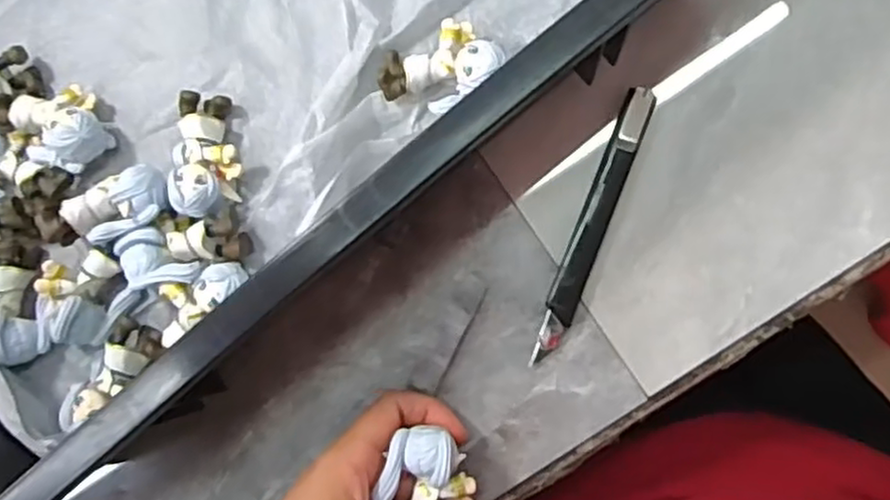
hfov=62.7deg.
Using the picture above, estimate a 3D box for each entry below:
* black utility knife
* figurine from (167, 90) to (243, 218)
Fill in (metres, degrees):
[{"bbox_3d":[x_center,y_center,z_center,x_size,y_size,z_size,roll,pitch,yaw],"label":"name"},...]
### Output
[{"bbox_3d":[0.074,-0.013,0.363,0.016,0.006,0.140,21,88,9],"label":"black utility knife"},{"bbox_3d":[-0.125,-0.049,0.378,0.039,0.023,0.065,-7,72,5],"label":"figurine"}]

